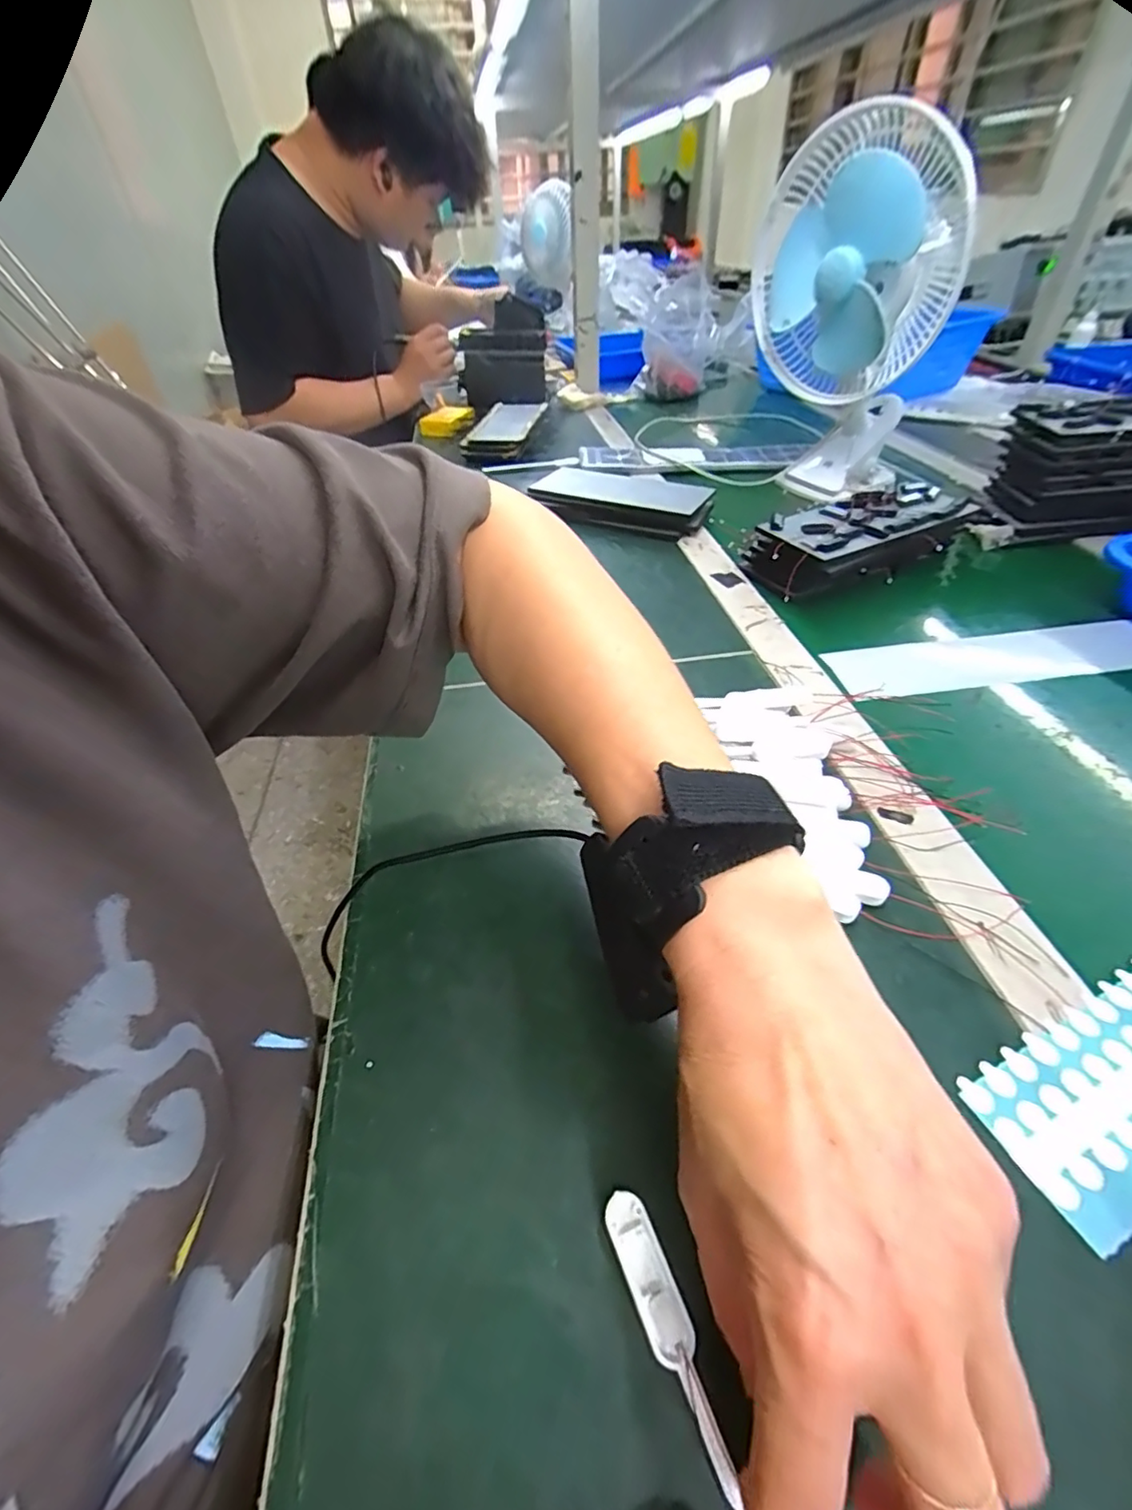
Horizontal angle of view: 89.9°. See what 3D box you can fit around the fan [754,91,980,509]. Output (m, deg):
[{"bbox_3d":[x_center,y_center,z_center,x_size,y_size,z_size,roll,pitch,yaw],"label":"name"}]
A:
[{"bbox_3d":[0.293,-0.458,0.617,0.176,0.306,0.187,7,44,11],"label":"fan"}]

